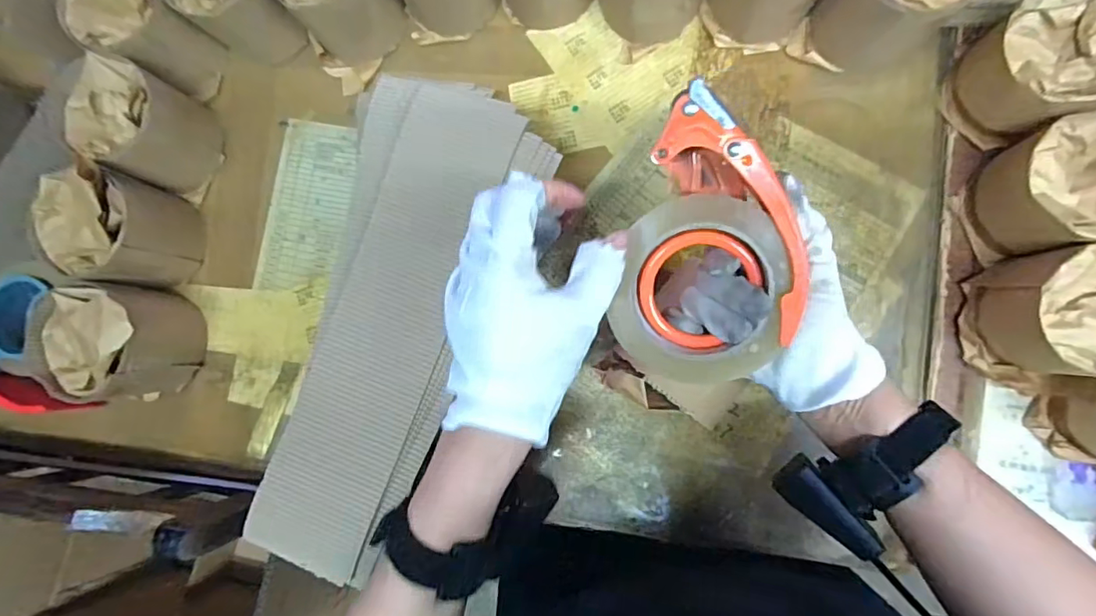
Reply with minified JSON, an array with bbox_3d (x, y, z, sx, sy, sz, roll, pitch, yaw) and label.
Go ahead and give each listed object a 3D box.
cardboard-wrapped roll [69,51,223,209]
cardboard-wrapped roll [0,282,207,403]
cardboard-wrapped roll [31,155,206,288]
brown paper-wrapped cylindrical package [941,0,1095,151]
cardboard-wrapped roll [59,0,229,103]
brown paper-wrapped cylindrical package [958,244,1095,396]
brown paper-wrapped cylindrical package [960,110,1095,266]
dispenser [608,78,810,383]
[{"bbox_3d":[-0.385,-0.175,0.526,0.094,0.108,0.092,0,87,7],"label":"cardboard-wrapped roll"},{"bbox_3d":[-0.411,0.038,0.514,0.107,0.101,0.103,-27,84,5],"label":"cardboard-wrapped roll"},{"bbox_3d":[-0.412,-0.077,0.523,0.088,0.114,0.100,14,89,7],"label":"cardboard-wrapped roll"},{"bbox_3d":[0.386,-0.189,0.433,0.093,0.088,0.091,0,87,7],"label":"brown paper-wrapped cylindrical package"},{"bbox_3d":[-0.385,-0.271,0.534,0.105,0.106,0.098,45,93,7],"label":"cardboard-wrapped roll"},{"bbox_3d":[0.394,0.012,0.420,0.100,0.096,0.108,-3,87,7],"label":"brown paper-wrapped cylindrical package"},{"bbox_3d":[0.398,-0.091,0.427,0.092,0.098,0.094,-16,85,6],"label":"brown paper-wrapped cylindrical package"},{"bbox_3d":[0.105,-0.041,0.337,0.096,0.068,0.160,16,112,11],"label":"dispenser"}]

